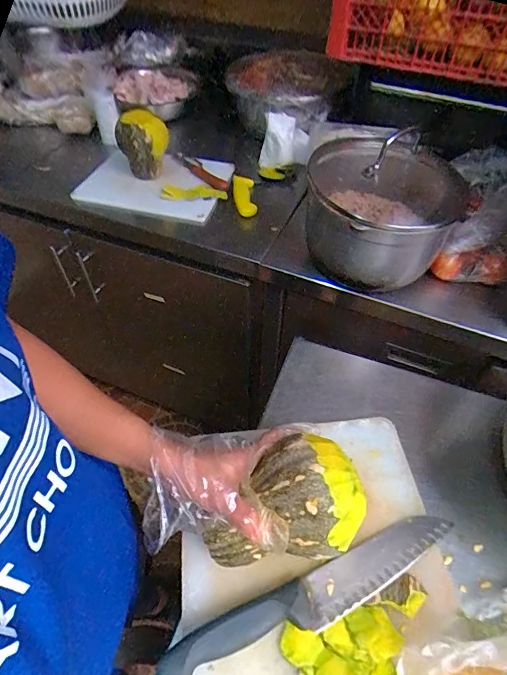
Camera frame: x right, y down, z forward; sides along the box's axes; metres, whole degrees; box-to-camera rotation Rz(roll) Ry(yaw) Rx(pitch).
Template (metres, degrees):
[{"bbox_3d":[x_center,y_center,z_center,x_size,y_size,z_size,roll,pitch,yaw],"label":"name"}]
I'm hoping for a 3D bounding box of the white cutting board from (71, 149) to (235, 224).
[{"bbox_3d":[-0.196,-0.308,0.814,0.270,0.021,0.174,14,62,11],"label":"white cutting board"}]

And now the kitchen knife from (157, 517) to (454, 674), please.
[{"bbox_3d":[0.062,0.235,0.377,0.290,0.021,0.041,-19,54,-16],"label":"kitchen knife"}]

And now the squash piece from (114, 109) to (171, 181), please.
[{"bbox_3d":[-0.211,-0.364,0.784,0.072,0.111,0.079,31,57,22],"label":"squash piece"}]

